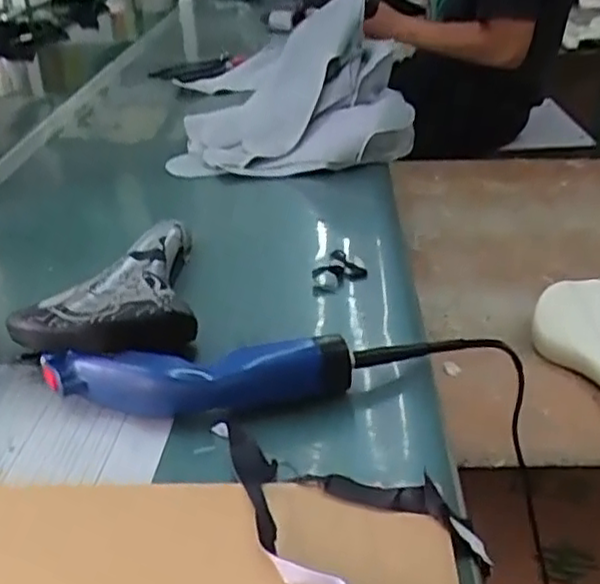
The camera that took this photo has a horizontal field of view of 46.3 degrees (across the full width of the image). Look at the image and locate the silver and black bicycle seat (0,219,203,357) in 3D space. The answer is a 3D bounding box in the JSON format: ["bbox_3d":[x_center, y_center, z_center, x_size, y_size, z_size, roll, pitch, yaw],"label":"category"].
[{"bbox_3d":[-0.138,-0.015,0.597,0.124,0.049,0.243,0,31,7],"label":"silver and black bicycle seat"}]

